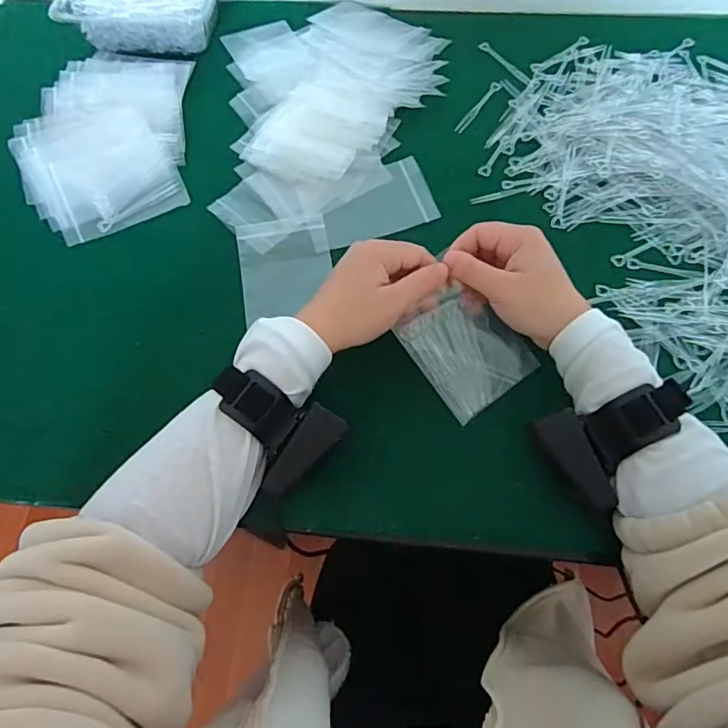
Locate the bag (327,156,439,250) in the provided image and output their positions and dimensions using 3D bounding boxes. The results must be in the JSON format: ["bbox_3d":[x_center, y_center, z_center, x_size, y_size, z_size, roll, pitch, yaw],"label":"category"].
[{"bbox_3d":[0.011,-0.157,0.498,0.106,0.006,0.078,-18,70,-4],"label":"bag"}]

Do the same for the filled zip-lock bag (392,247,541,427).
[{"bbox_3d":[0.079,-0.011,0.403,0.075,0.007,0.090,-39,89,-3],"label":"filled zip-lock bag"}]

